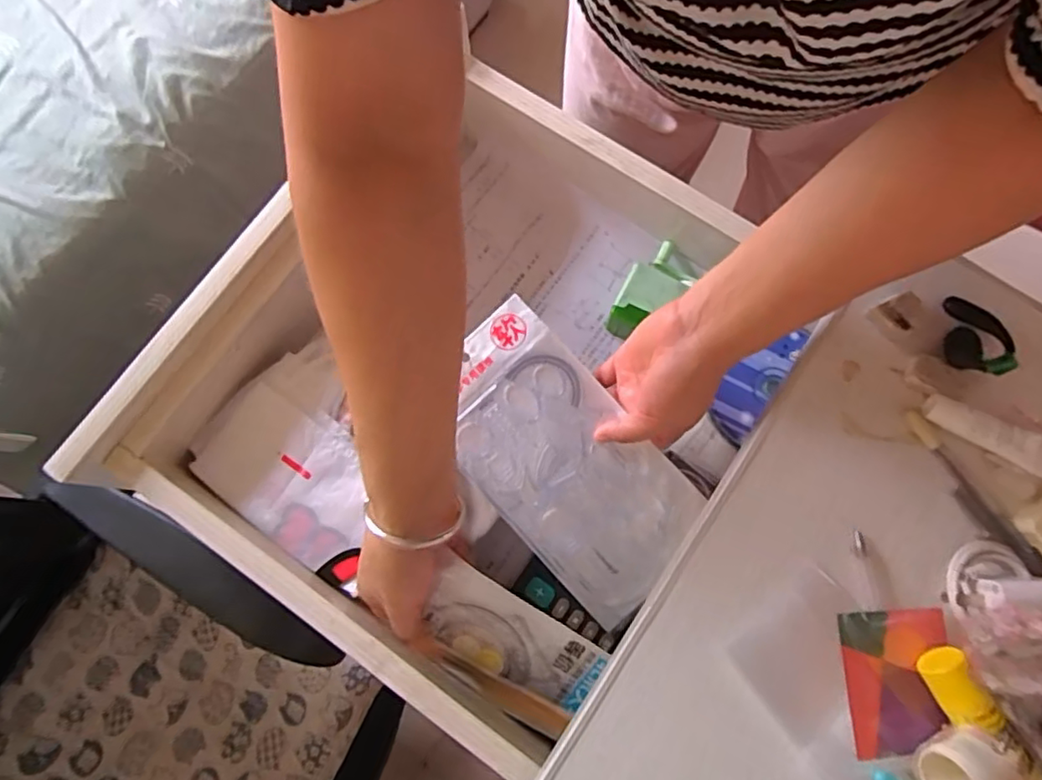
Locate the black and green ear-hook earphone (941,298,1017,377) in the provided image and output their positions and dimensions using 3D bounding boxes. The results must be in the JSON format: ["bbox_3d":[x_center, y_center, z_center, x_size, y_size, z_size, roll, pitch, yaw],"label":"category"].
[{"bbox_3d":[0.290,-0.033,0.387,0.036,0.031,0.051,18,79,5],"label":"black and green ear-hook earphone"}]

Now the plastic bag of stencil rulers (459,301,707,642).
[{"bbox_3d":[0.028,0.052,0.452,0.120,0.038,0.220,-43,81,-8],"label":"plastic bag of stencil rulers"}]

